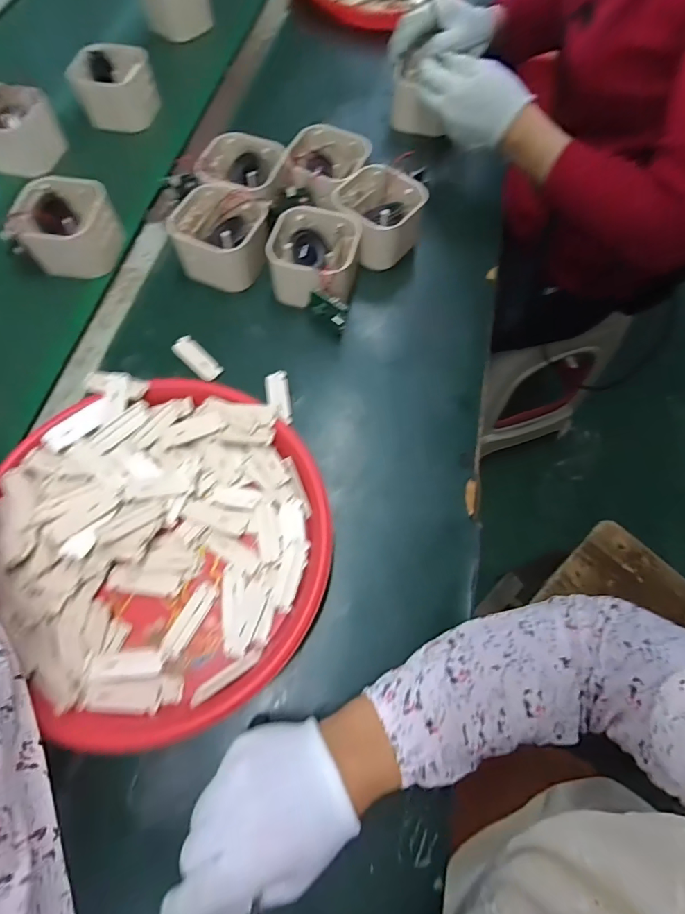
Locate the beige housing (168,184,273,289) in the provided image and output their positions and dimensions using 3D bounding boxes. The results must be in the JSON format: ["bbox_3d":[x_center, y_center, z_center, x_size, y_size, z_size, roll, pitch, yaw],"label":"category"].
[{"bbox_3d":[-0.133,-0.246,0.490,0.107,0.055,0.092,21,69,8],"label":"beige housing"}]

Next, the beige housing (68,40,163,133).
[{"bbox_3d":[-0.308,-0.503,0.590,0.078,0.065,0.095,10,68,3],"label":"beige housing"}]

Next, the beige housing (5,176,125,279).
[{"bbox_3d":[-0.310,-0.260,0.497,0.085,0.067,0.085,9,67,3],"label":"beige housing"}]

